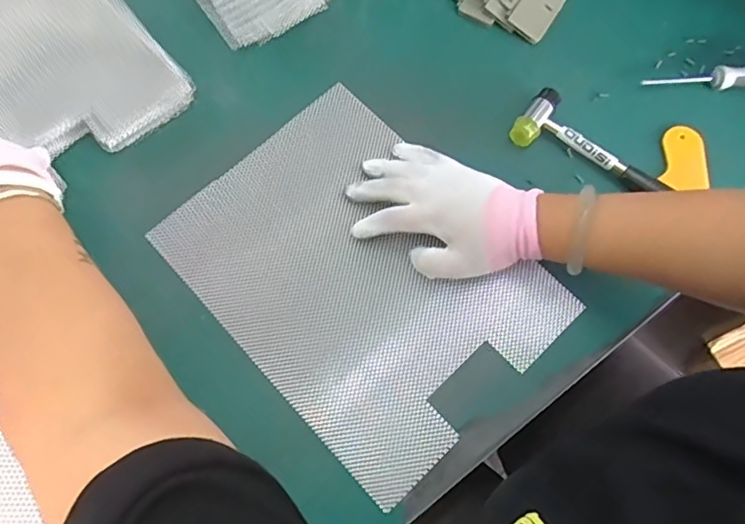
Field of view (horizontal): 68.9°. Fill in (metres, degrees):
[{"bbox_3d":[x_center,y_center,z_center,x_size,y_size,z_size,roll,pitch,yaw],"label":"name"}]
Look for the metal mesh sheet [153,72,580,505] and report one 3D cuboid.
[{"bbox_3d":[-0.013,0.010,0.504,0.244,0.011,0.327,-43,77,-9],"label":"metal mesh sheet"}]

